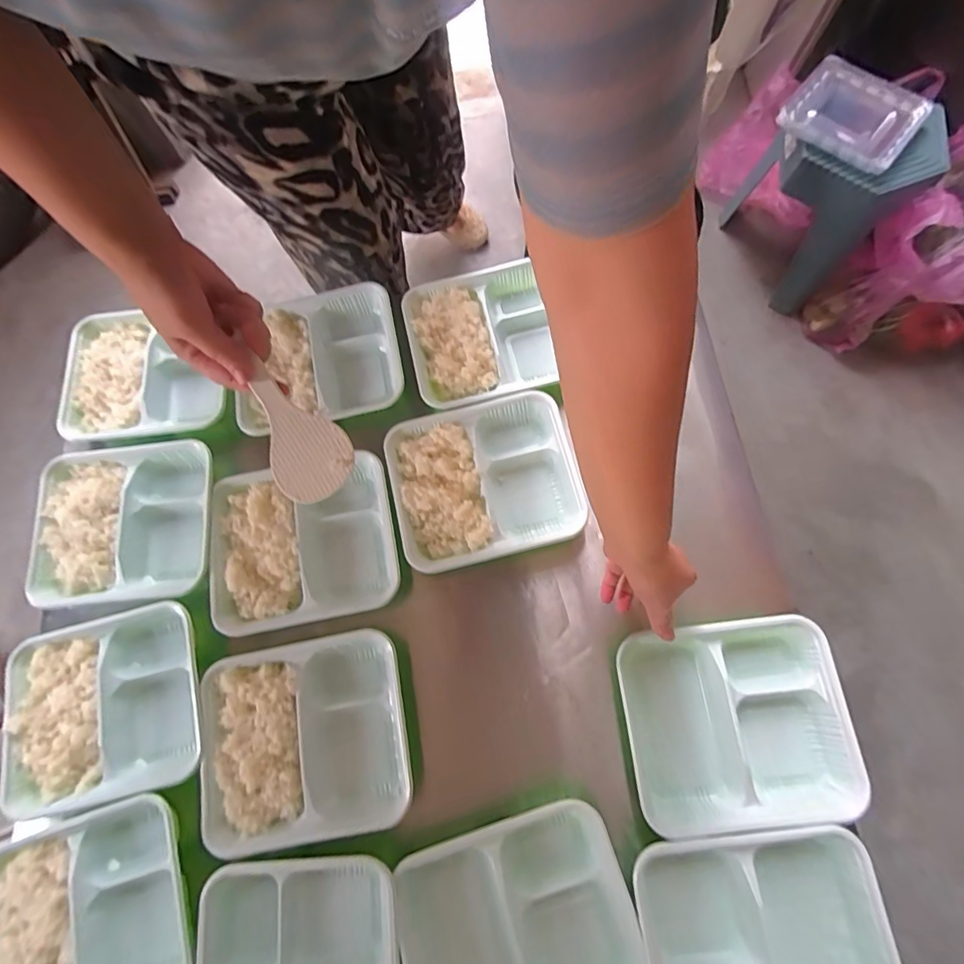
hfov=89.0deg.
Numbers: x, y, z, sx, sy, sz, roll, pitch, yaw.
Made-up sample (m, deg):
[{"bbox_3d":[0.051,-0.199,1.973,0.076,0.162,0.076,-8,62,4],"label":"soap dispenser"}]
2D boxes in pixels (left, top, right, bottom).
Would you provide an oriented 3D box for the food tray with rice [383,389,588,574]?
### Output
[{"bbox_3d":[0.001,-0.003,0.599,0.215,0.043,0.187,-15,73,-1],"label":"food tray with rice"}]

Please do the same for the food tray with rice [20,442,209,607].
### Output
[{"bbox_3d":[-0.433,0.053,0.615,0.215,0.059,0.190,-8,73,1],"label":"food tray with rice"}]

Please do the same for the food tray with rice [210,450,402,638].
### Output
[{"bbox_3d":[-0.212,0.069,0.593,0.214,0.037,0.192,-12,73,0],"label":"food tray with rice"}]

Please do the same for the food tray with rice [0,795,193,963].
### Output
[{"bbox_3d":[-0.390,0.438,0.490,0.213,0.049,0.194,-17,73,-1],"label":"food tray with rice"}]

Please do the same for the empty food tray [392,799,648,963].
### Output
[{"bbox_3d":[0.039,0.439,0.471,0.215,0.047,0.200,-17,73,-1],"label":"empty food tray"}]

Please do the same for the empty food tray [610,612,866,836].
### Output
[{"bbox_3d":[0.261,0.250,0.507,0.219,0.051,0.189,-6,71,-1],"label":"empty food tray"}]

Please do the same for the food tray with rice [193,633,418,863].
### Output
[{"bbox_3d":[-0.186,0.274,0.530,0.214,0.041,0.192,-11,73,1],"label":"food tray with rice"}]

